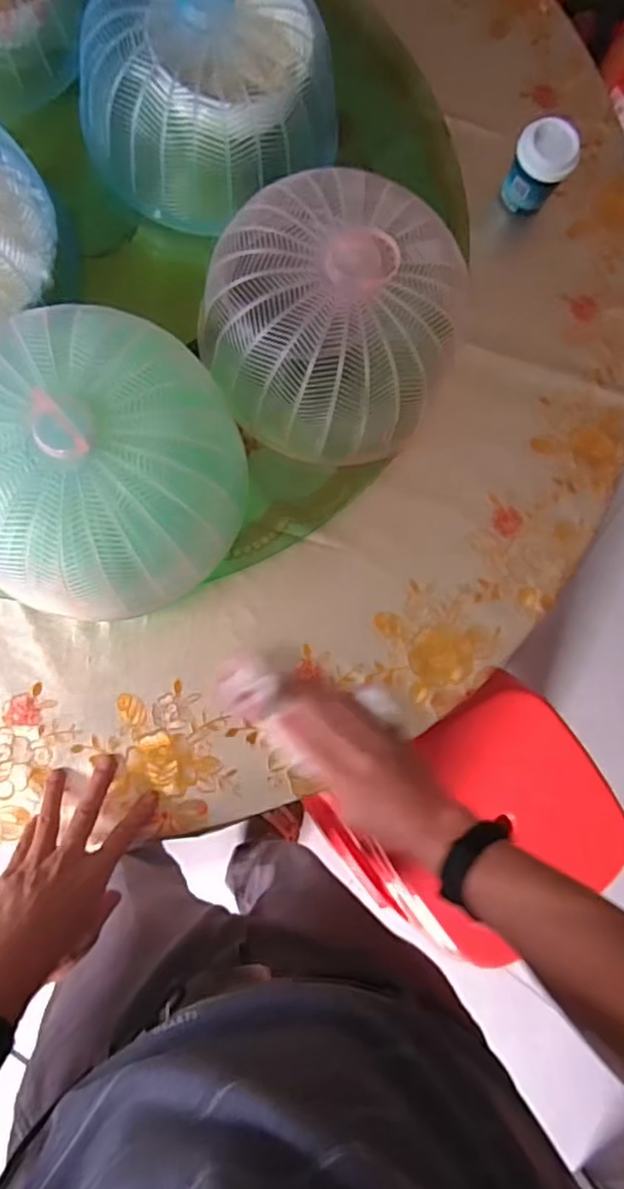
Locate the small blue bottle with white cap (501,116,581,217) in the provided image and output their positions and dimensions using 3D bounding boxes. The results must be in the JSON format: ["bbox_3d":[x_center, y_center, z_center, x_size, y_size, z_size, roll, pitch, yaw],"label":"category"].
[{"bbox_3d":[0.221,-0.419,0.638,0.059,0.071,0.052,31,81,-2],"label":"small blue bottle with white cap"}]

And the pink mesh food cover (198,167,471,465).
[{"bbox_3d":[0.020,-0.237,0.562,0.219,0.110,0.204,22,81,-3],"label":"pink mesh food cover"}]

